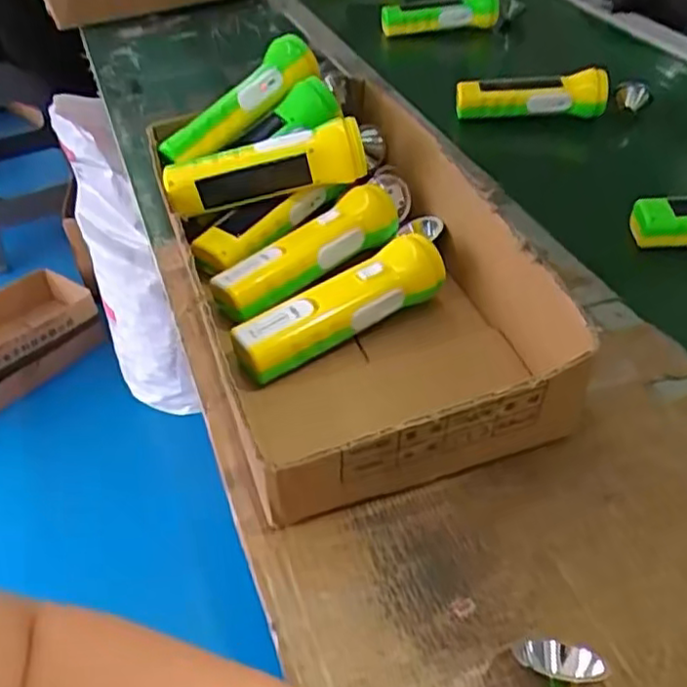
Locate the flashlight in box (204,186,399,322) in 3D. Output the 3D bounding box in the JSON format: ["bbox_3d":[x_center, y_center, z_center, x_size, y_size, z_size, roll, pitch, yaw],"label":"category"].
[{"bbox_3d":[-0.027,-0.078,0.546,0.165,0.041,0.048,-29,51,-26],"label":"flashlight in box"}]

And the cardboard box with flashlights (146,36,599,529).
[{"bbox_3d":[-0.011,-0.081,0.525,0.220,0.108,0.418,-14,45,-14],"label":"cardboard box with flashlights"}]

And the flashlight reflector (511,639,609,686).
[{"bbox_3d":[0.105,0.161,0.325,0.035,0.027,0.041,-8,1,0],"label":"flashlight reflector"}]

